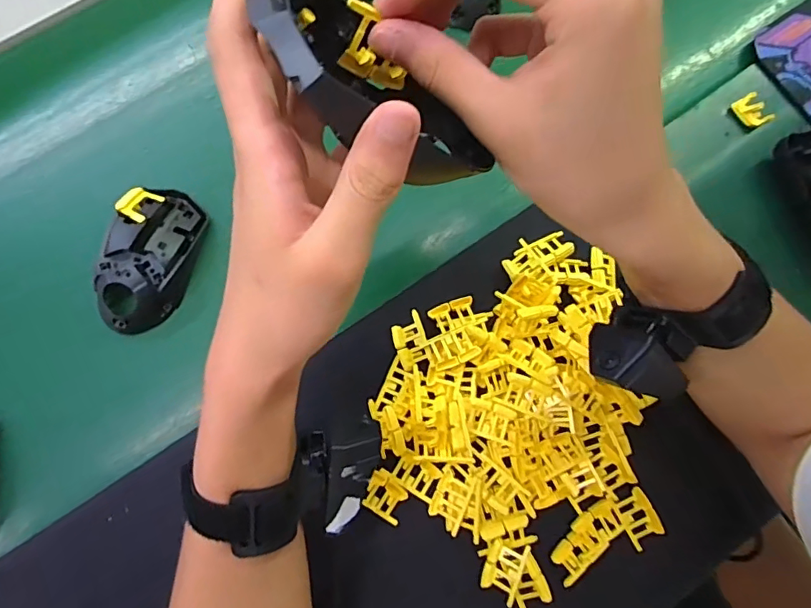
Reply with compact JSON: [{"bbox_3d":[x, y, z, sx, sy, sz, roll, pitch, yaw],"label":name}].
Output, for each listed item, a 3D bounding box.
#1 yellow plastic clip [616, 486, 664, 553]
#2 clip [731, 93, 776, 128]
[{"bbox_3d":[0.175,0.160,0.373,0.026,0.004,0.039,-26,80,-8],"label":"yellow plastic clip"},{"bbox_3d":[0.305,-0.170,0.443,0.021,0.012,0.030,-28,80,-8],"label":"clip"}]

